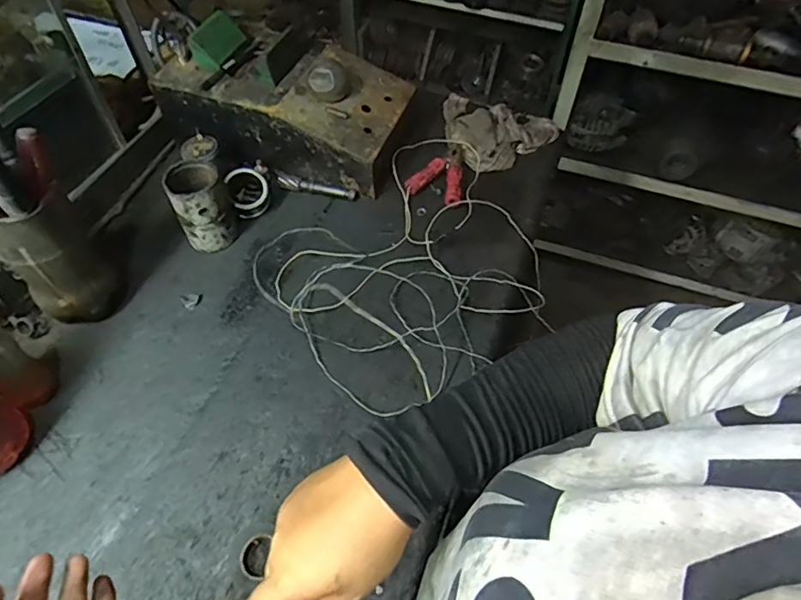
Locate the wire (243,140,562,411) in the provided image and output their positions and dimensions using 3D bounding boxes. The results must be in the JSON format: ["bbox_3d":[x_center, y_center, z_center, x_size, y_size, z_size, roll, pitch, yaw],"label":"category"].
[{"bbox_3d":[0.011,-0.069,0.690,0.367,0.077,0.341,0,55,0],"label":"wire"}]

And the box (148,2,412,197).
[{"bbox_3d":[-0.168,-0.302,0.798,0.346,0.134,0.189,16,58,10],"label":"box"}]

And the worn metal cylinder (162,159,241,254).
[{"bbox_3d":[-0.261,-0.127,0.702,0.074,0.099,0.076,-23,60,-15],"label":"worn metal cylinder"}]

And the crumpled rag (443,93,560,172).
[{"bbox_3d":[0.141,-0.277,0.849,0.194,0.039,0.149,26,59,17],"label":"crumpled rag"}]

